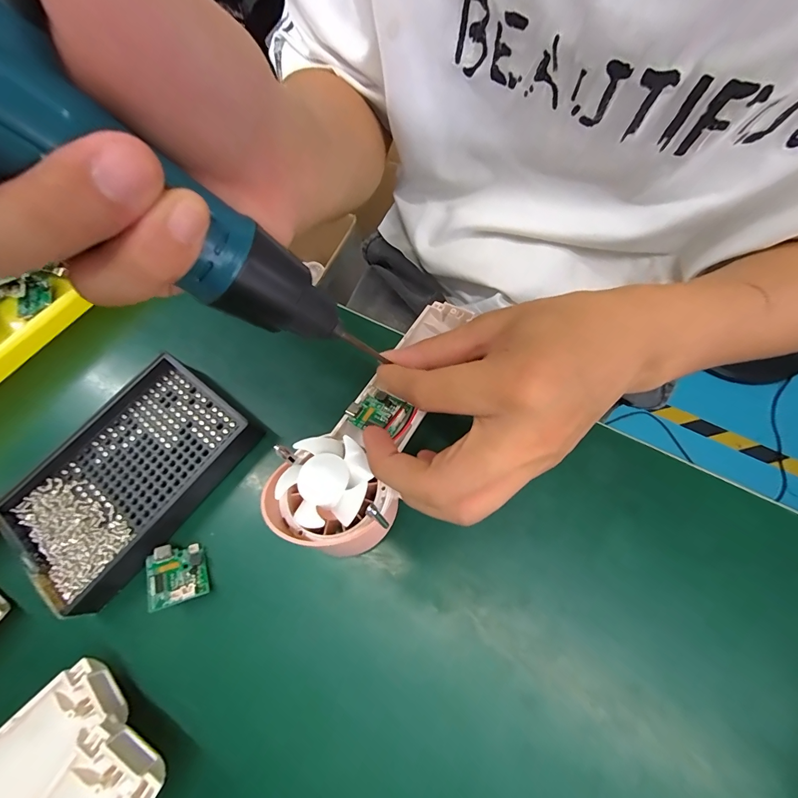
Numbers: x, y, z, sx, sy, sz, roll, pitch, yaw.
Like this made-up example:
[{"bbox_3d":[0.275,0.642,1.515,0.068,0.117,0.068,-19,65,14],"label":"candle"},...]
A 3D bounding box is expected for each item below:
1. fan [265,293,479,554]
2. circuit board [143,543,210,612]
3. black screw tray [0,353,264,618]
[{"bbox_3d":[-0.010,0.004,0.220,0.069,0.027,0.171,25,60,12],"label":"fan"},{"bbox_3d":[-0.127,0.099,0.208,0.030,0.006,0.033,-8,54,-30],"label":"circuit board"},{"bbox_3d":[-0.168,0.046,0.228,0.093,0.025,0.135,34,74,16],"label":"black screw tray"}]

